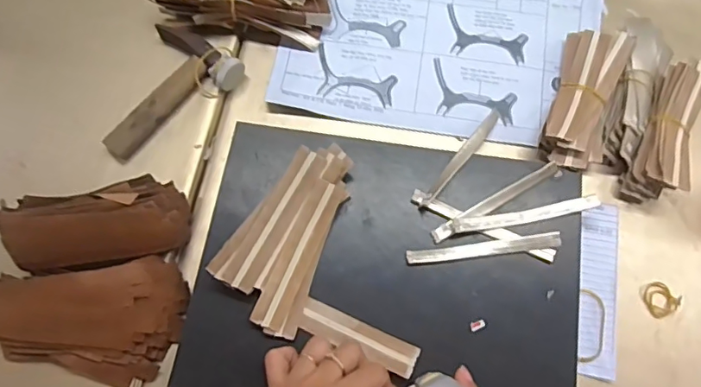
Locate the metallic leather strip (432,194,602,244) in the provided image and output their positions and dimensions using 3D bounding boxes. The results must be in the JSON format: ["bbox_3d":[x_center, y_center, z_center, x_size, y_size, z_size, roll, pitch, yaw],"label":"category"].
[{"bbox_3d":[0.135,0.019,0.427,0.137,0.006,0.013,-12,74,-2],"label":"metallic leather strip"}]

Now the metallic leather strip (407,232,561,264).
[{"bbox_3d":[0.106,0.044,0.420,0.120,0.008,0.013,-7,74,0],"label":"metallic leather strip"}]

